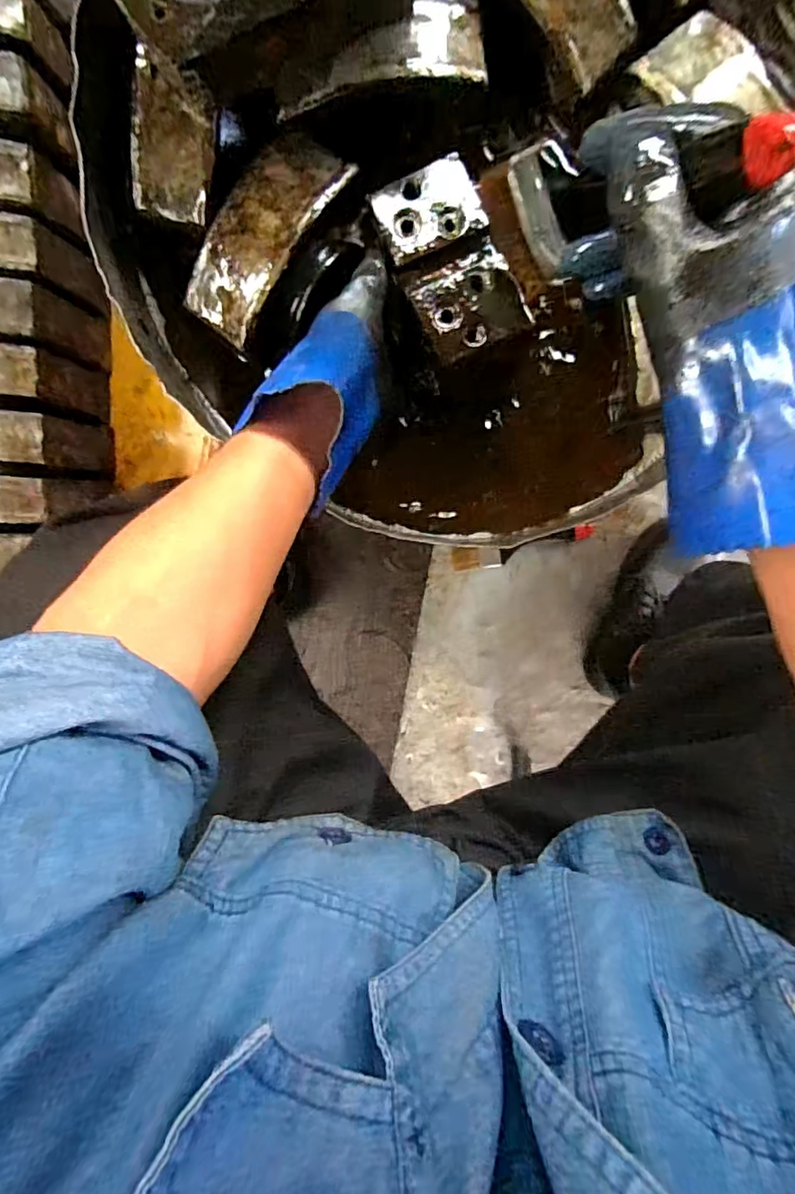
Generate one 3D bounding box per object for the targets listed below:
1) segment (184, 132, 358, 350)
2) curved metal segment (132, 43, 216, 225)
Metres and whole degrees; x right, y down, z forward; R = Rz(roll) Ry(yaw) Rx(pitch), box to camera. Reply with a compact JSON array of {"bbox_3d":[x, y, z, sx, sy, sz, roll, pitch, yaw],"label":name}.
[{"bbox_3d":[-0.104,-0.279,0.412,0.060,0.029,0.154,36,99,-2],"label":"segment"},{"bbox_3d":[-0.168,-0.339,0.403,0.058,0.015,0.093,11,116,-10],"label":"curved metal segment"}]

